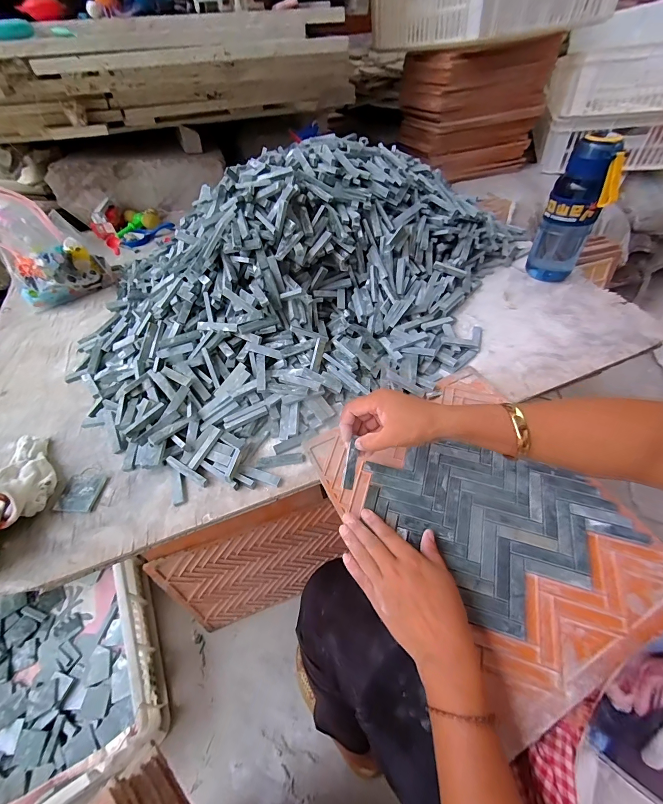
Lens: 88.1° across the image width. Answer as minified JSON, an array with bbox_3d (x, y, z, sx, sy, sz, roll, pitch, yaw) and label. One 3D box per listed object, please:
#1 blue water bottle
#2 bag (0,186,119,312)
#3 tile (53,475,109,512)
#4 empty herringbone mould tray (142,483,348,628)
[{"bbox_3d":[0.419,-0.326,0.594,0.086,0.221,0.084,24,57,20],"label":"blue water bottle"},{"bbox_3d":[-0.530,-0.272,0.649,0.163,0.151,0.066,-33,57,-21],"label":"bag"},{"bbox_3d":[-0.315,0.114,0.431,0.047,0.007,0.049,2,52,5],"label":"tile"},{"bbox_3d":[-0.131,0.302,0.638,0.310,0.309,0.013,-19,38,-10],"label":"empty herringbone mould tray"}]

